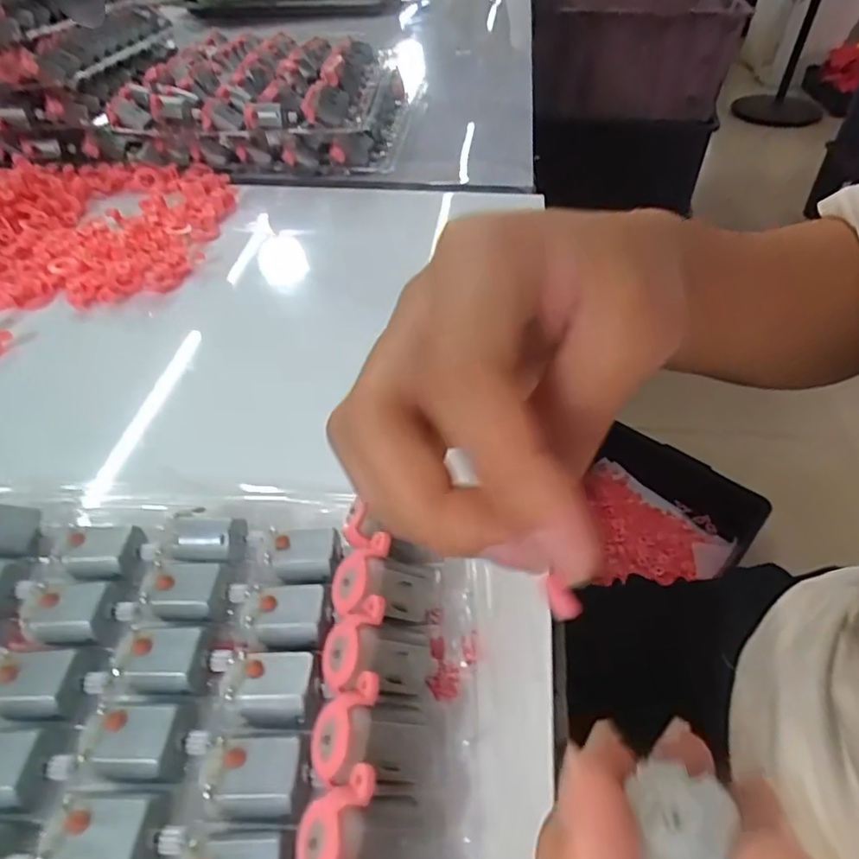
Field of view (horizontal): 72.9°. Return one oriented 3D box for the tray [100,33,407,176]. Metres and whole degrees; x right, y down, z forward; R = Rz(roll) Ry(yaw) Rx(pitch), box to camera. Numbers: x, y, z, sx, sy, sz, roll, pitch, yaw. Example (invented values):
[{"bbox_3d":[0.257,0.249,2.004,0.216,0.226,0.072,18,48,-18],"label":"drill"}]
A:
[{"bbox_3d":[-0.129,-0.286,0.496,0.193,0.056,0.209,3,46,5],"label":"tray"}]

